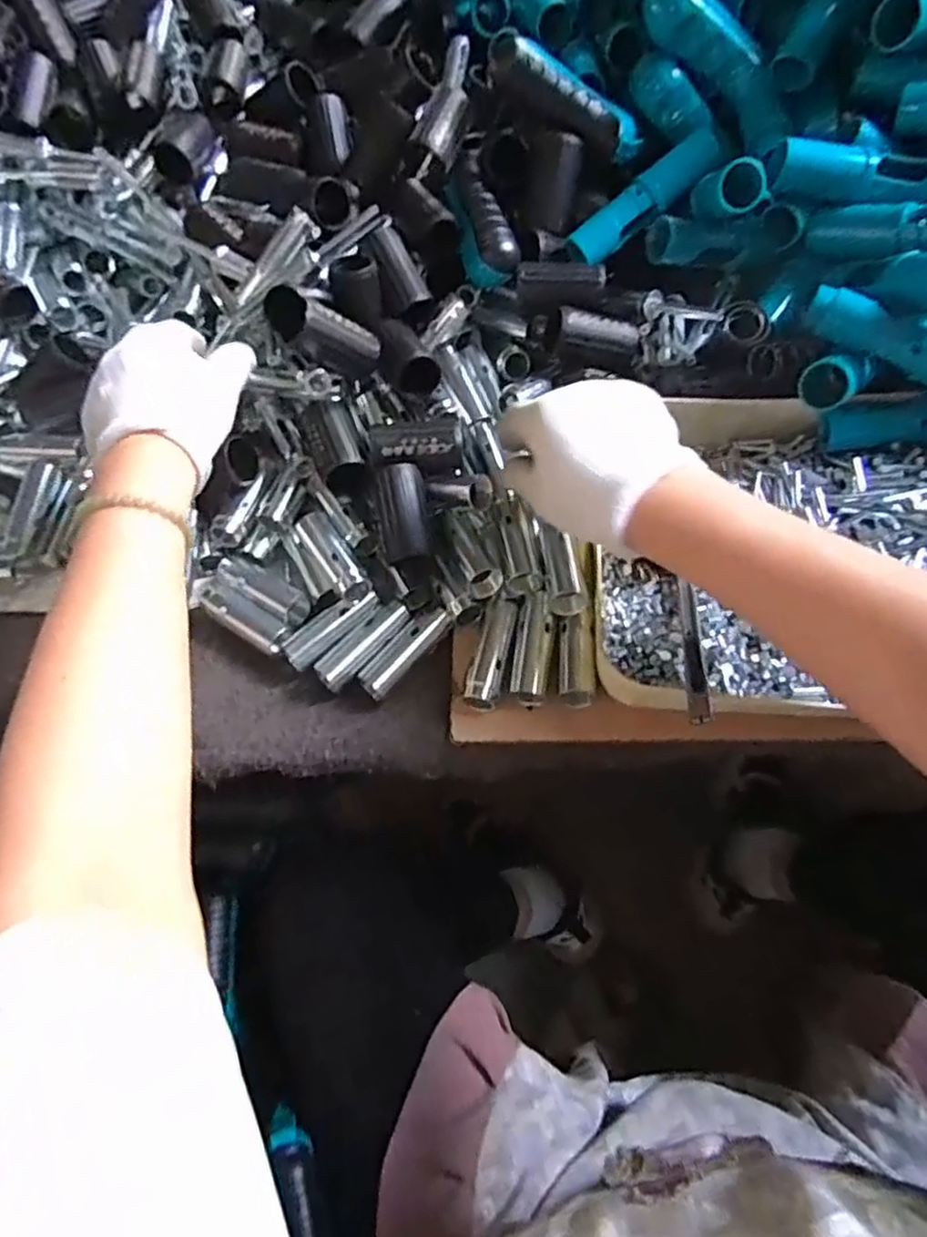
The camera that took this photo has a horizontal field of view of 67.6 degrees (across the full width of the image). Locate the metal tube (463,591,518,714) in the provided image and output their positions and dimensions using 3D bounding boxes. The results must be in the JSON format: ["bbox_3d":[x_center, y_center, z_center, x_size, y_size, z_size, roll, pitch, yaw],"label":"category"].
[{"bbox_3d":[0.018,0.024,0.440,0.020,0.021,0.077,11,62,10],"label":"metal tube"}]

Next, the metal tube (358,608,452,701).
[{"bbox_3d":[-0.037,0.022,0.449,0.023,0.020,0.069,34,68,21],"label":"metal tube"}]

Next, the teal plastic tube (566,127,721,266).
[{"bbox_3d":[0.130,-0.302,0.498,0.118,0.019,0.028,-38,62,9],"label":"teal plastic tube"}]

